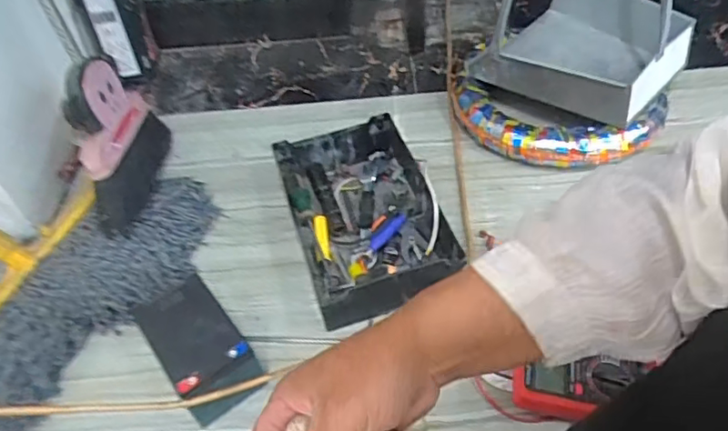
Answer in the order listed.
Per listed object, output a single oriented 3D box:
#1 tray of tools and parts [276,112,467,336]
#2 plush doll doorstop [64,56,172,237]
[{"bbox_3d":[0.000,-0.001,0.945,0.229,0.085,0.336,-16,49,-8],"label":"tray of tools and parts"},{"bbox_3d":[-0.405,-0.119,0.971,0.057,0.258,0.321,-8,49,-1],"label":"plush doll doorstop"}]

